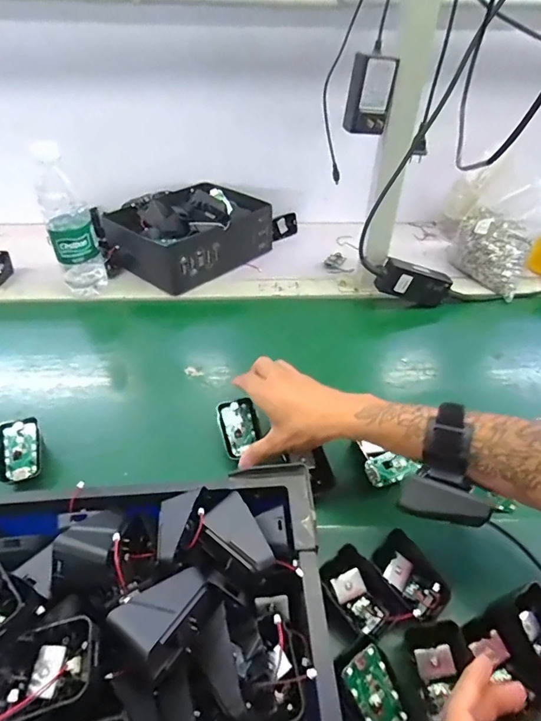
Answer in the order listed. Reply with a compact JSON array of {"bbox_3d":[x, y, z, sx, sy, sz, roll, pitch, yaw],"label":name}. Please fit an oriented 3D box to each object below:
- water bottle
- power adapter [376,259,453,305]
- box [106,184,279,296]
[{"bbox_3d":[-0.301,-0.202,0.663,0.069,0.219,0.060,-16,46,-20],"label":"water bottle"},{"bbox_3d":[0.227,-0.123,0.691,0.120,0.055,0.026,11,40,-20],"label":"power adapter"},{"bbox_3d":[-0.143,-0.238,0.795,0.198,0.087,0.253,33,51,28],"label":"box"}]

